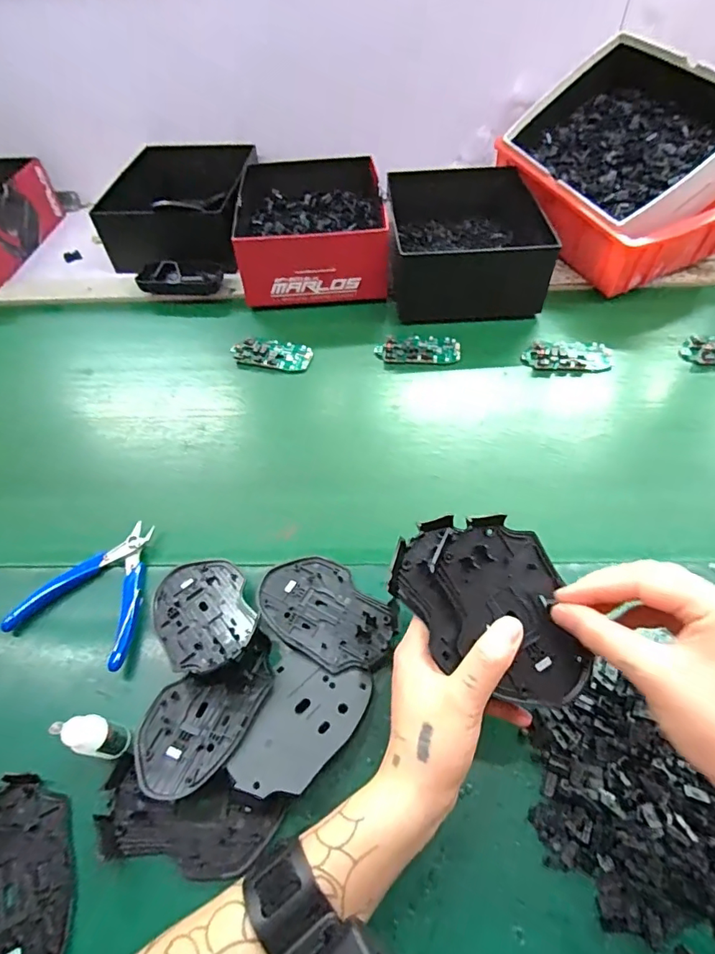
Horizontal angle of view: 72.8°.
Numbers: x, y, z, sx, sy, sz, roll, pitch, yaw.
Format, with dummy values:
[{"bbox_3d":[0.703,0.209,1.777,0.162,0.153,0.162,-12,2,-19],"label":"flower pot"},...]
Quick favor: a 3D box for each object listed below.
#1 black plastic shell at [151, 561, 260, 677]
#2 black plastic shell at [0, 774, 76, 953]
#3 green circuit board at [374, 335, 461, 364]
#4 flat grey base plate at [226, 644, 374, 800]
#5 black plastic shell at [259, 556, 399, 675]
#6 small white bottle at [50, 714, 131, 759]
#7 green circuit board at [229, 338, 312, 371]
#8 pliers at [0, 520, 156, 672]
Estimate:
[{"bbox_3d":[-0.120,0.105,0.377,0.072,0.010,0.109,-25,40,-15],"label":"black plastic shell"},{"bbox_3d":[-0.213,0.249,0.295,0.072,0.013,0.115,-16,54,-8],"label":"black plastic shell"},{"bbox_3d":[0.073,-0.153,0.580,0.099,0.010,0.045,2,54,5],"label":"green circuit board"},{"bbox_3d":[-0.036,0.168,0.329,0.070,0.004,0.092,12,44,14],"label":"flat grey base plate"},{"bbox_3d":[-0.025,0.106,0.387,0.113,0.010,0.071,30,61,23],"label":"black plastic shell"},{"bbox_3d":[-0.168,0.167,0.312,0.017,0.079,0.022,8,55,9],"label":"small white bottle"},{"bbox_3d":[-0.102,-0.151,0.587,0.092,0.017,0.046,8,55,9],"label":"green circuit board"},{"bbox_3d":[-0.212,0.088,0.405,0.104,0.019,0.115,13,56,12],"label":"pliers"}]

